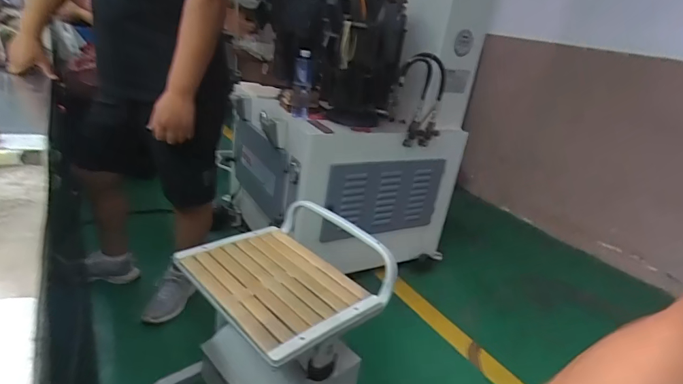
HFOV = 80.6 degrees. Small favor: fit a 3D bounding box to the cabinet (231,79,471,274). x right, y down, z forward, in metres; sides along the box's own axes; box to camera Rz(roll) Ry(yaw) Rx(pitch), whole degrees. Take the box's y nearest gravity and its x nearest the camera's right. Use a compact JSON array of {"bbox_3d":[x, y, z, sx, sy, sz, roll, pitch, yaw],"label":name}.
[{"bbox_3d":[-0.016,-0.088,1.825,0.786,0.565,0.795,-4,25,-28],"label":"cabinet"}]

